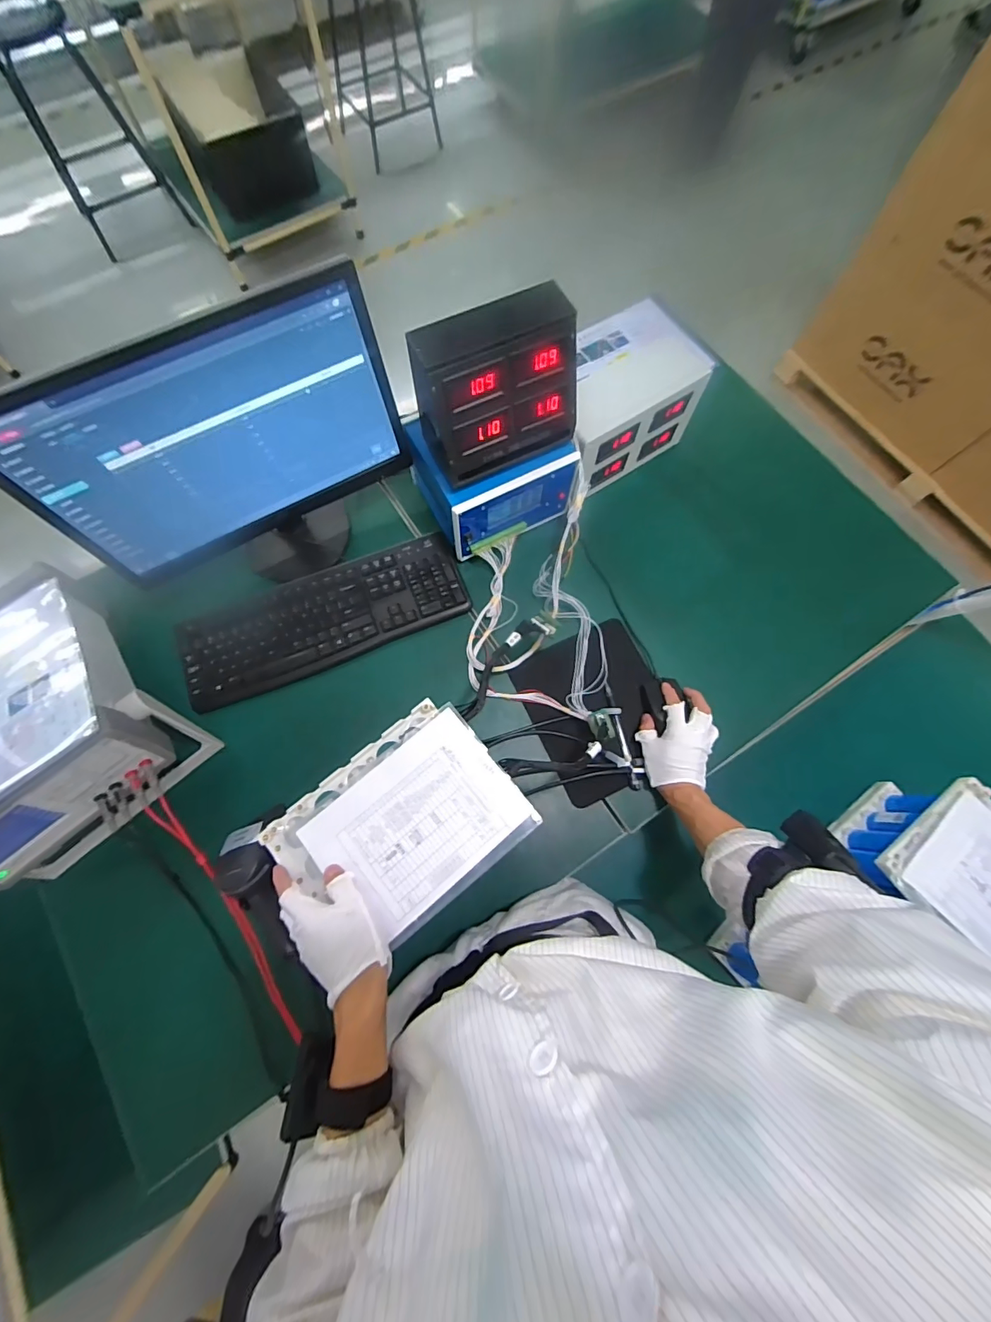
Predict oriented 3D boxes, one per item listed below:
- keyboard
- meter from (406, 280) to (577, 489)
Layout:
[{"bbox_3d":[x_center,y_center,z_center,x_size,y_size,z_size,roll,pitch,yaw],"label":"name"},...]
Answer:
[{"bbox_3d":[-0.265,-0.069,0.733,0.438,0.022,0.139,-22,74,-7],"label":"keyboard"},{"bbox_3d":[0.001,-0.338,0.591,0.202,0.162,0.099,-27,75,-8],"label":"meter"}]

